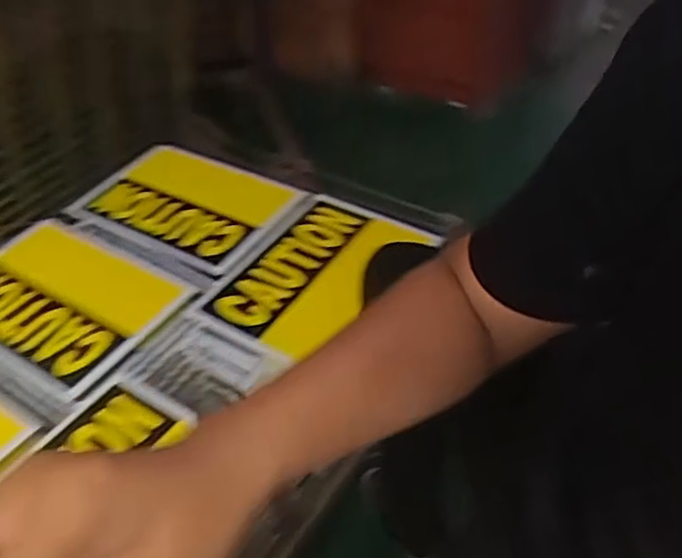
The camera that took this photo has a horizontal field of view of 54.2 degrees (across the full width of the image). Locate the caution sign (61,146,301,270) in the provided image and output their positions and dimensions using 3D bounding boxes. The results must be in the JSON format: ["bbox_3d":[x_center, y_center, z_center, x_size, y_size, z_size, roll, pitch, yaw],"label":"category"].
[{"bbox_3d":[-0.283,-0.142,1.231,0.360,0.024,0.244,20,52,19],"label":"caution sign"}]

